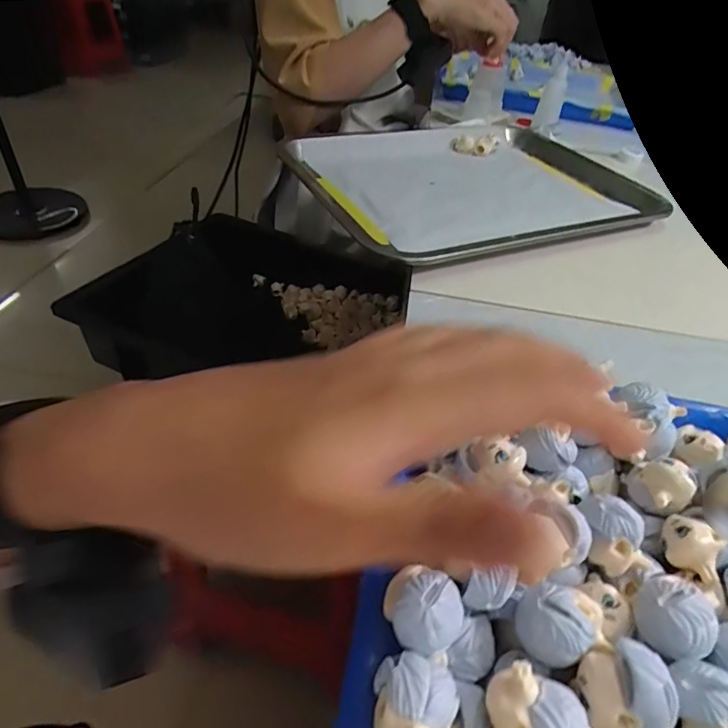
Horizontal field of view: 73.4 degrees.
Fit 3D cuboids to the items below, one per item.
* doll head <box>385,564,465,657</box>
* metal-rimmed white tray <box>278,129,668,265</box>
[{"bbox_3d":[0.018,0.078,0.153,0.024,0.023,0.021,14,42,8],"label":"doll head"},{"bbox_3d":[0.125,-0.187,0.513,0.350,0.031,0.255,-15,46,-23],"label":"metal-rimmed white tray"}]

